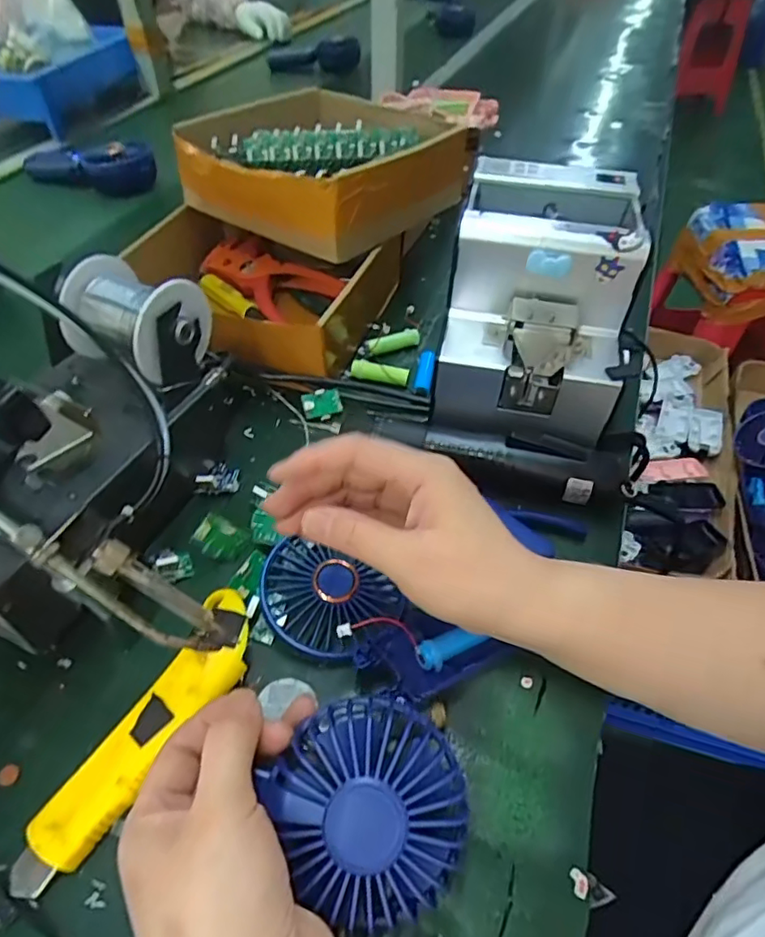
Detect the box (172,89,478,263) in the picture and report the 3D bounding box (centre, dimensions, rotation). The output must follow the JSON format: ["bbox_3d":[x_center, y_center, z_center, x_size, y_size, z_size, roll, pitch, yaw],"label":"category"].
[{"bbox_3d":[-0.060,-0.294,0.552,0.204,0.068,0.231,24,52,20],"label":"box"}]

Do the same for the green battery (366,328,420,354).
[{"bbox_3d":[0.010,-0.114,0.522,0.050,0.016,0.011,-20,52,-18],"label":"green battery"}]

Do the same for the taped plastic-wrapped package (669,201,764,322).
[{"bbox_3d":[0.810,-0.439,1.220,0.291,0.130,0.270,0,48,0],"label":"taped plastic-wrapped package"}]

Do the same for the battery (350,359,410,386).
[{"bbox_3d":[-0.003,-0.082,0.489,0.050,0.015,0.017,16,50,12],"label":"battery"}]

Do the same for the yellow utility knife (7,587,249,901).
[{"bbox_3d":[-0.117,0.135,0.295,0.041,0.026,0.156,24,52,19],"label":"yellow utility knife"}]

